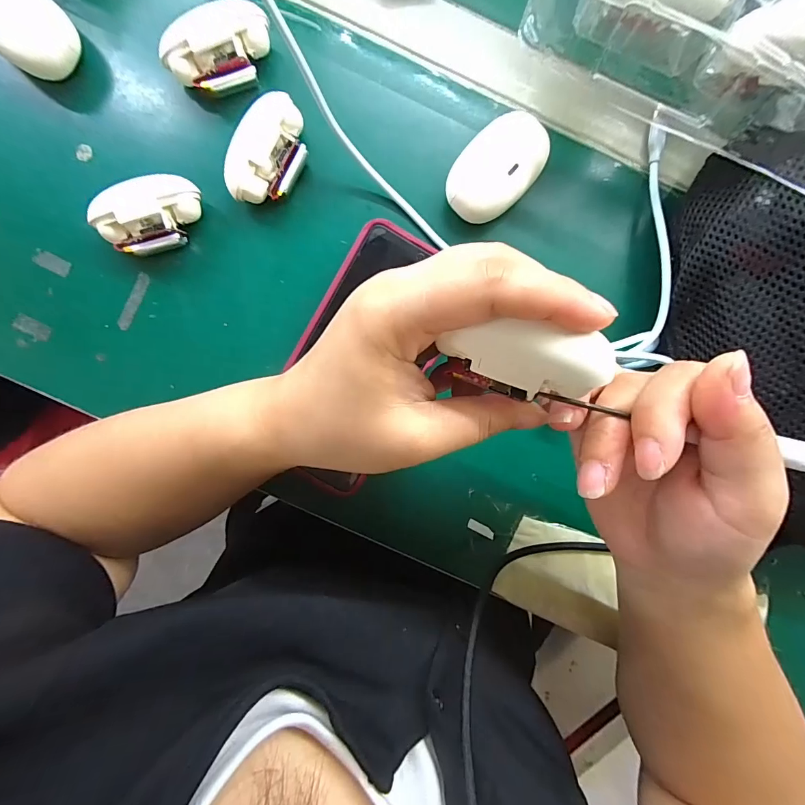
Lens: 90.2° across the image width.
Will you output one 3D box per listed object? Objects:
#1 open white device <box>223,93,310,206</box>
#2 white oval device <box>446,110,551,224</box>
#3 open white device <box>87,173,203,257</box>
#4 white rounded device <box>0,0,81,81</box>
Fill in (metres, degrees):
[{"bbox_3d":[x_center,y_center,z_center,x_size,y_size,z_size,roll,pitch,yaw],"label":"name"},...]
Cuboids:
[{"bbox_3d":[-0.081,-0.153,0.249,0.037,0.028,0.065,31,93,-3],"label":"open white device"},{"bbox_3d":[0.058,-0.143,0.250,0.065,0.025,0.043,-45,93,2],"label":"white oval device"},{"bbox_3d":[-0.154,-0.114,0.250,0.061,0.030,0.035,-21,94,1],"label":"open white device"},{"bbox_3d":[-0.220,-0.219,0.236,0.046,0.037,0.041,40,92,-3],"label":"white rounded device"}]

